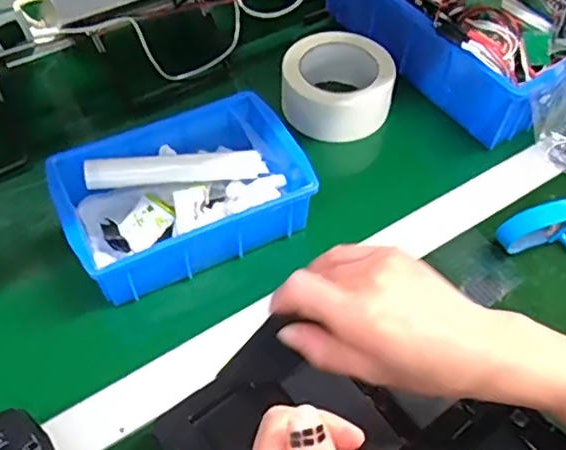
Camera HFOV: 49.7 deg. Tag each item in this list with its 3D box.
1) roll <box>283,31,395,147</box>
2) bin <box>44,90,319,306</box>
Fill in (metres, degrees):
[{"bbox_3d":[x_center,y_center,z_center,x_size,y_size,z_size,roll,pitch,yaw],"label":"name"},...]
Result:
[{"bbox_3d":[0.058,-0.142,0.624,0.106,0.062,0.098,1,54,-1],"label":"roll"},{"bbox_3d":[-0.088,-0.030,0.535,0.204,0.060,0.143,-22,58,-17],"label":"bin"}]

